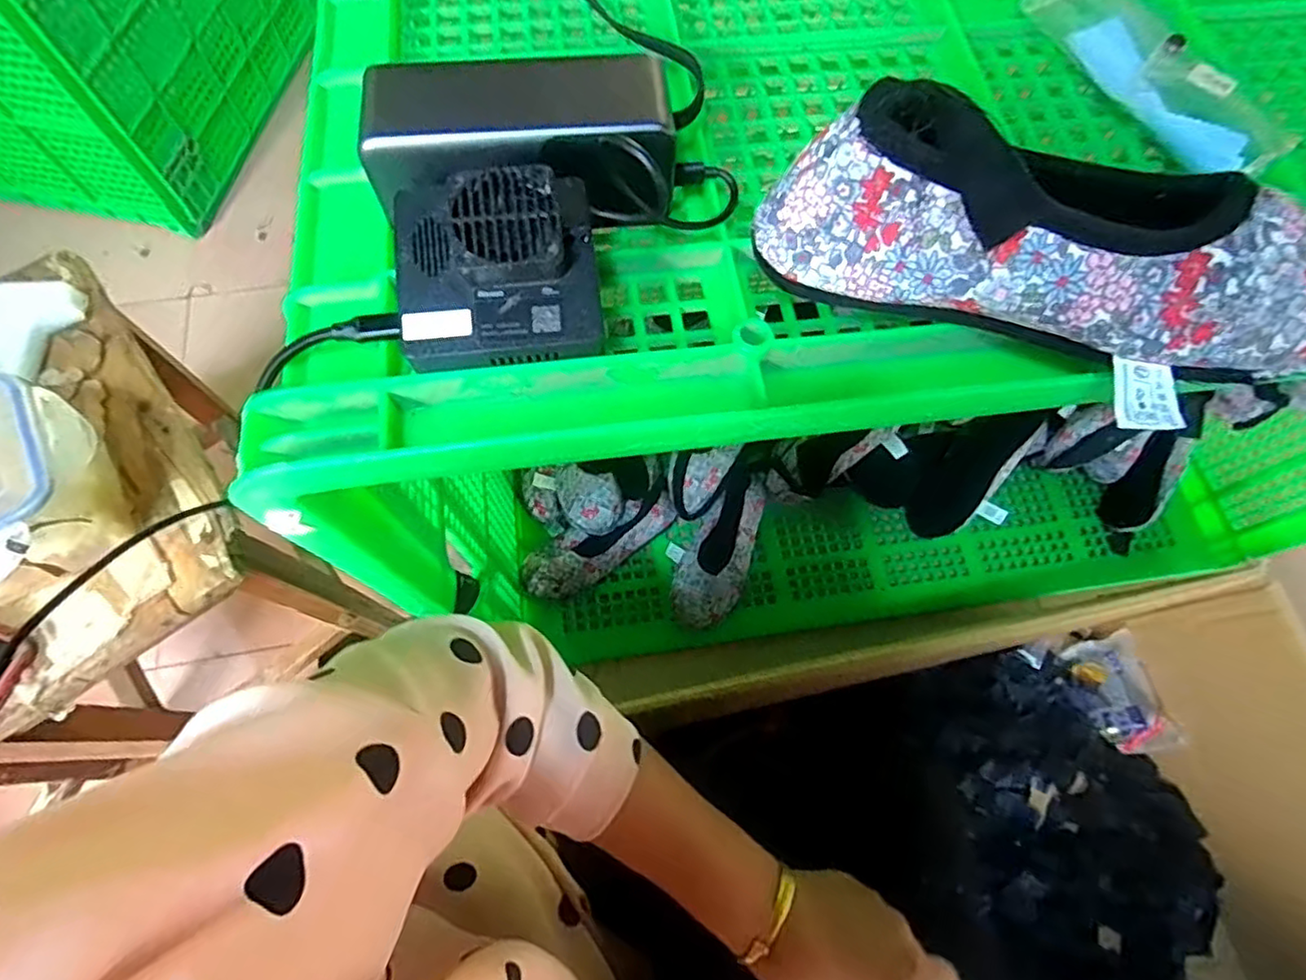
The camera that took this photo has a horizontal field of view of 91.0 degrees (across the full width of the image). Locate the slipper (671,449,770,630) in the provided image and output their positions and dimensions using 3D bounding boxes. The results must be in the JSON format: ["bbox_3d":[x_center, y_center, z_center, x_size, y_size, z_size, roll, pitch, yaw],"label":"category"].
[{"bbox_3d":[0.099,0.065,0.866,0.084,0.055,0.241,21,70,6],"label":"slipper"}]

